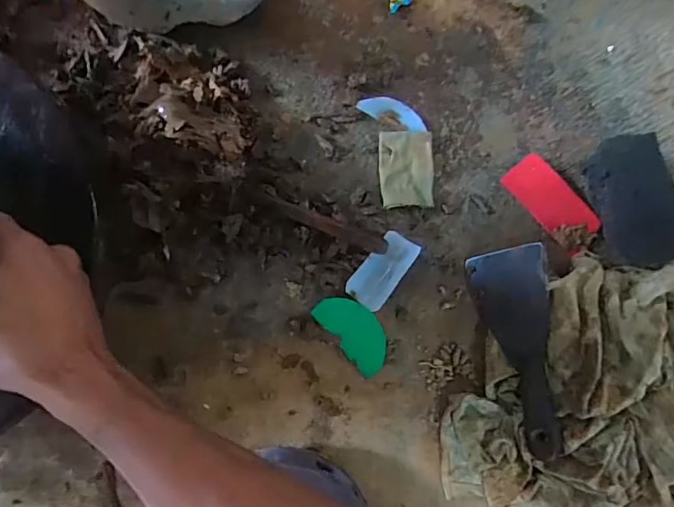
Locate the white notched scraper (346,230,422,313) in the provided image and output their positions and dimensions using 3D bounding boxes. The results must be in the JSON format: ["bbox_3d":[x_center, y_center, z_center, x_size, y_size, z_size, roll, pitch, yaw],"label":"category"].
[{"bbox_3d":[0.043,0.016,0.476,0.040,0.004,0.074,36,88,25],"label":"white notched scraper"}]

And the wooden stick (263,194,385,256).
[{"bbox_3d":[-0.011,-0.026,0.475,0.122,0.018,0.017,20,83,-4],"label":"wooden stick"}]

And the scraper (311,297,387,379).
[{"bbox_3d":[0.018,0.074,0.476,0.043,0.004,0.084,-40,90,-2],"label":"scraper"}]

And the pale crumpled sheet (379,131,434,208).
[{"bbox_3d":[0.069,-0.084,0.496,0.052,0.010,0.074,0,85,-6],"label":"pale crumpled sheet"}]

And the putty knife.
[{"bbox_3d":[0.167,0.089,0.473,0.071,0.020,0.186,-7,81,35],"label":"putty knife"}]

